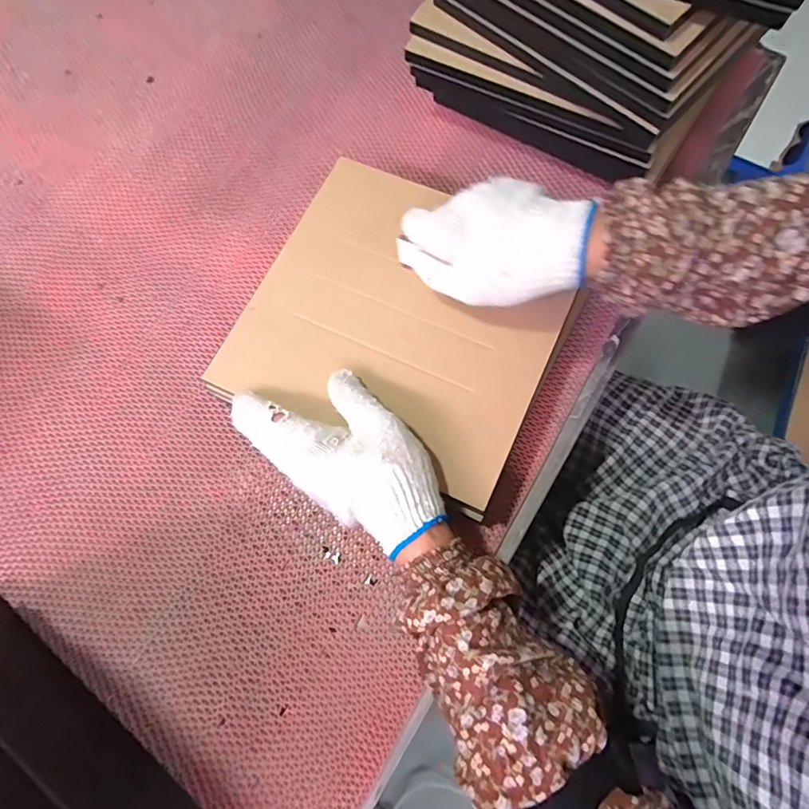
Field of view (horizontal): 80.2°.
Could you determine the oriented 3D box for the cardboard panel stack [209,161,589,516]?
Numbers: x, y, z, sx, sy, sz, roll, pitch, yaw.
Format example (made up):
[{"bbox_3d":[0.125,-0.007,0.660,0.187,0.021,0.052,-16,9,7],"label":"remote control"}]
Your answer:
[{"bbox_3d":[0.000,-0.072,0.391,0.245,0.015,0.233,25,76,9],"label":"cardboard panel stack"}]

